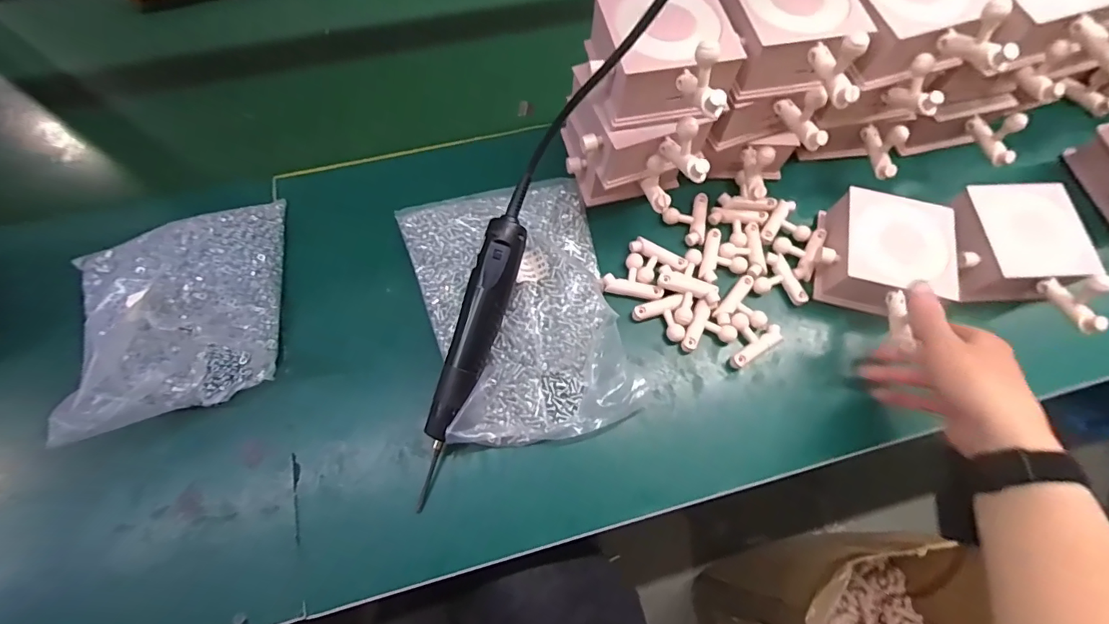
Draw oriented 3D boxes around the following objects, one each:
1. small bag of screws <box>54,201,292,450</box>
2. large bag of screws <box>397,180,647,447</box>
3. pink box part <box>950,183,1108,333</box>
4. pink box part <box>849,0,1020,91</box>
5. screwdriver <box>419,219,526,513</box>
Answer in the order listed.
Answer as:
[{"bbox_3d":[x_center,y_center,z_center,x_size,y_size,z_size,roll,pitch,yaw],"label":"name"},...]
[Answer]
[{"bbox_3d":[-0.346,-0.003,0.440,0.175,0.054,0.208,-16,68,-7],"label":"small bag of screws"},{"bbox_3d":[-0.032,-0.013,0.465,0.189,0.048,0.273,-16,68,-7],"label":"large bag of screws"},{"bbox_3d":[0.450,-0.049,0.473,0.092,0.071,0.149,7,67,3],"label":"pink box part"},{"bbox_3d":[0.315,-0.256,0.424,0.110,0.070,0.158,-4,67,-2],"label":"pink box part"},{"bbox_3d":[-0.078,0.041,0.419,0.035,0.033,0.252,18,89,7],"label":"screwdriver"}]

